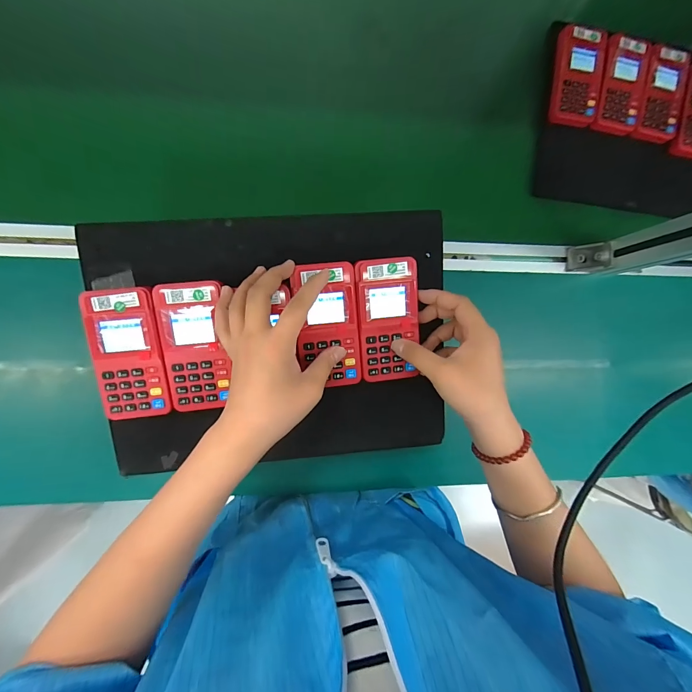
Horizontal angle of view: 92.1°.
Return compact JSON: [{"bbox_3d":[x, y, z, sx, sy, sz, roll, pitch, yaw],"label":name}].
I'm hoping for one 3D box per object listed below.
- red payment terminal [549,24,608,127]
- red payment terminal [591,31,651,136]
[{"bbox_3d":[0.318,-0.369,0.454,0.062,0.016,0.124,7,91,-3],"label":"red payment terminal"},{"bbox_3d":[0.385,-0.362,0.462,0.069,0.021,0.115,8,91,-3],"label":"red payment terminal"}]

